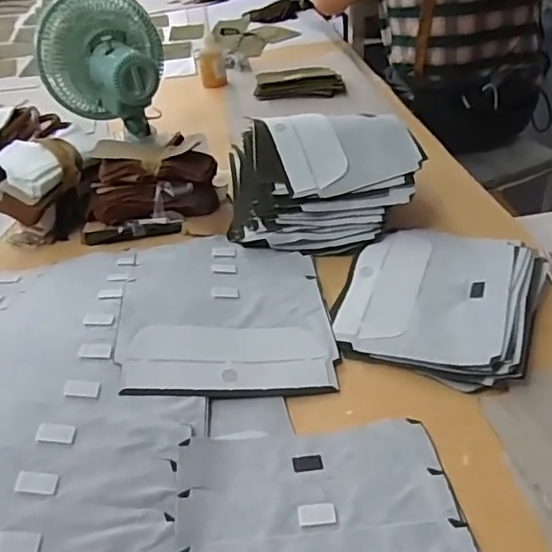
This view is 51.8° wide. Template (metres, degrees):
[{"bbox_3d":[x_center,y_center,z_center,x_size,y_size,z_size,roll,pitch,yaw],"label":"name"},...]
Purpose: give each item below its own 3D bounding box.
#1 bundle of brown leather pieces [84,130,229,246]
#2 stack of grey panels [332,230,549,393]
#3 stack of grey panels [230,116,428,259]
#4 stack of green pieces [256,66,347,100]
[{"bbox_3d":[-0.200,-0.145,0.901,0.223,0.117,0.132,-9,38,-6],"label":"bundle of brown leather pieces"},{"bbox_3d":[0.204,0.022,0.712,0.221,0.031,0.252,13,41,21],"label":"stack of grey panels"},{"bbox_3d":[0.070,-0.138,0.834,0.276,0.152,0.159,-6,37,-2],"label":"stack of grey panels"},{"bbox_3d":[0.055,-0.446,1.325,0.209,0.043,0.086,-1,37,4],"label":"stack of green pieces"}]

